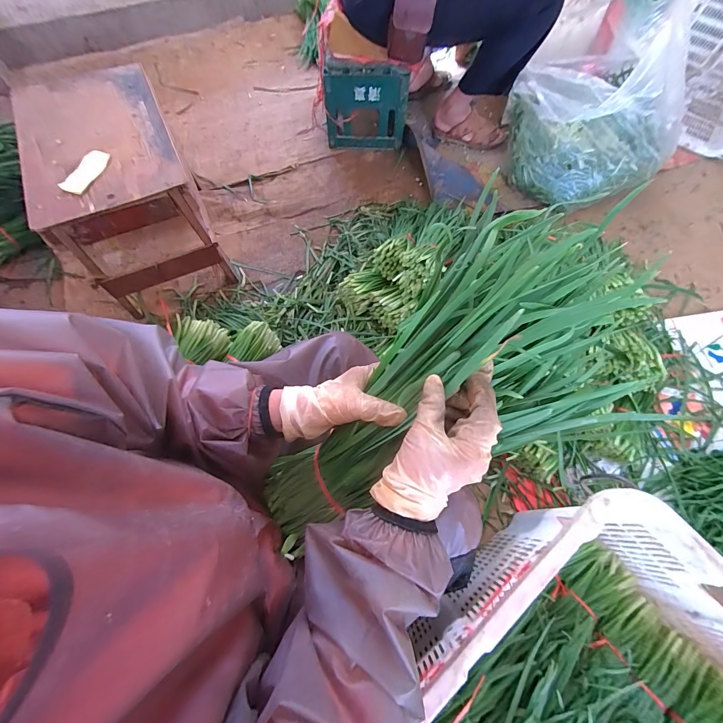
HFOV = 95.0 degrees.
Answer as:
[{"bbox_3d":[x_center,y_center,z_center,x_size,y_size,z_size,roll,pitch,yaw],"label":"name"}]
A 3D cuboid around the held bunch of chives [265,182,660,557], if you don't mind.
[{"bbox_3d":[0.052,0.049,0.342,0.416,0.079,0.202,-38,70,13],"label":"held bunch of chives"}]

